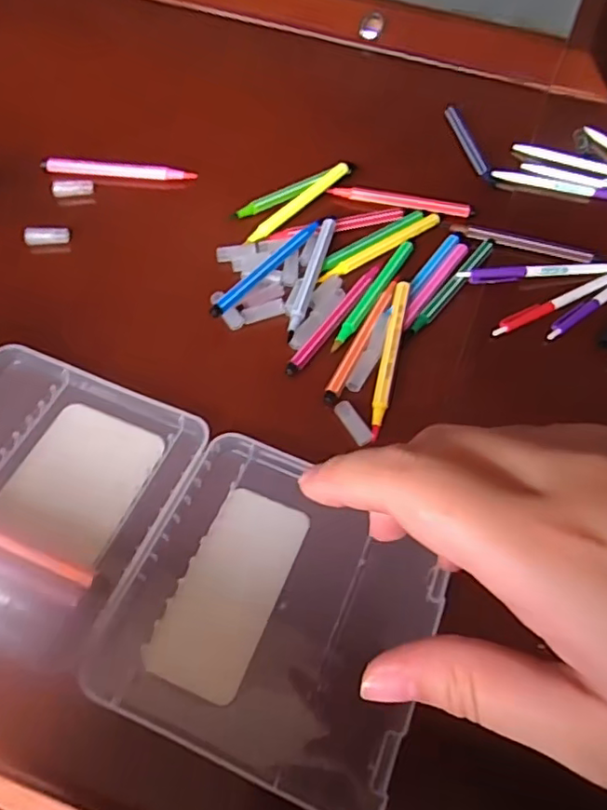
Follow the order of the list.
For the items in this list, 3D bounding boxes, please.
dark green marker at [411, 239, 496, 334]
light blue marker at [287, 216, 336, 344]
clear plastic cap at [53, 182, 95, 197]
[{"bbox_3d":[0.114,-0.090,0.449,0.012,0.006,0.117,34,62,17],"label":"dark green marker"},{"bbox_3d":[0.006,-0.096,0.439,0.012,0.013,0.119,14,58,5],"label":"light blue marker"},{"bbox_3d":[-0.189,-0.177,0.488,0.033,0.008,0.012,-14,59,-26],"label":"clear plastic cap"}]

